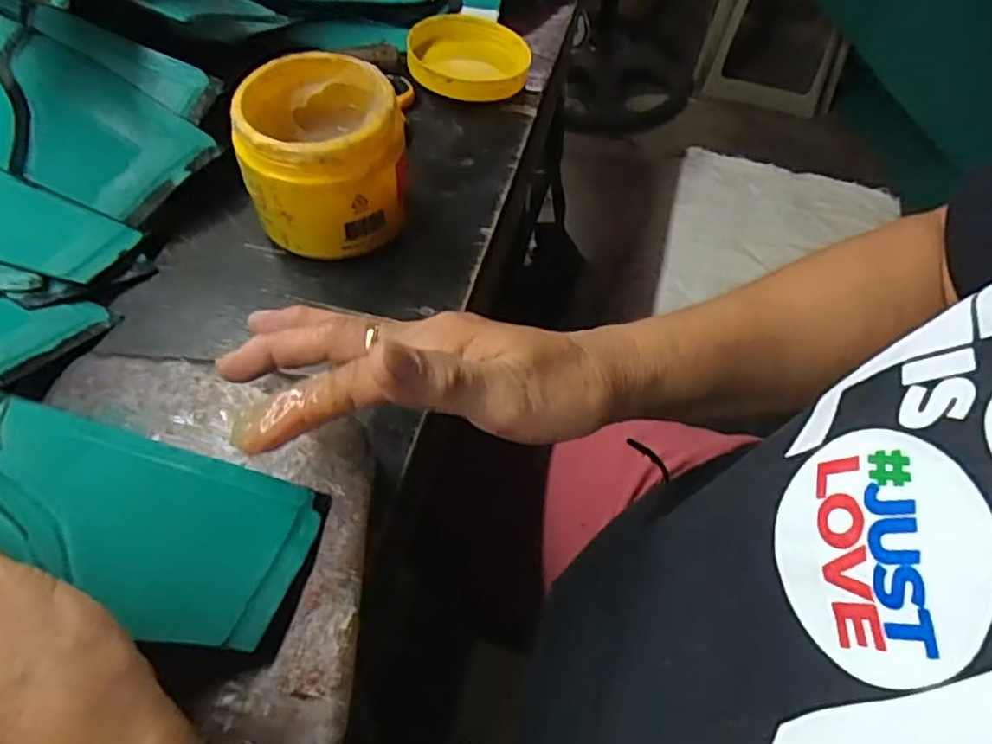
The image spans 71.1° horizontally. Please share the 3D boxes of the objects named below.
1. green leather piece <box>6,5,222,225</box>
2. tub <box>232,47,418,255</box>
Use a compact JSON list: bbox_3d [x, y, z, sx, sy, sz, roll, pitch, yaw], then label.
[{"bbox_3d":[-0.242,-0.154,0.425,0.127,0.018,0.110,23,75,-4],"label":"green leather piece"},{"bbox_3d":[-0.098,-0.129,0.410,0.090,0.073,0.089,1,57,-2],"label":"tub"}]

